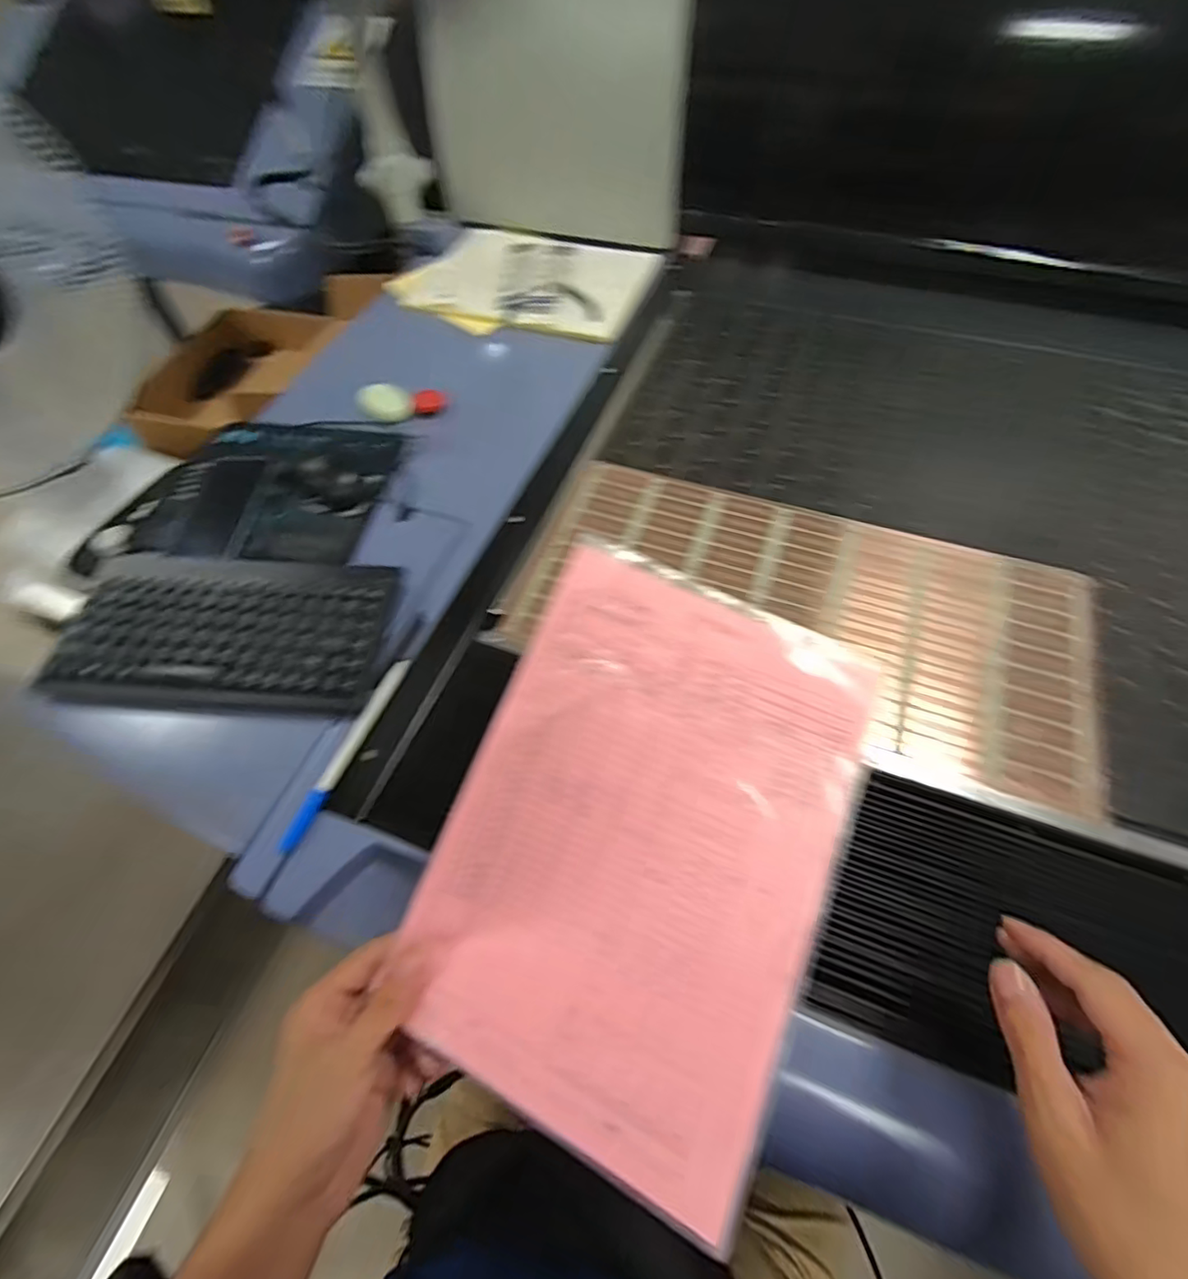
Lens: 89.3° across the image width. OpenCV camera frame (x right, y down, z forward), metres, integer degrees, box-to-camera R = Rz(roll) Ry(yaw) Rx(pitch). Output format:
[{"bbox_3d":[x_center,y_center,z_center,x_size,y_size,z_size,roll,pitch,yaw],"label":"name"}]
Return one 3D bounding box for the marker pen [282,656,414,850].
[{"bbox_3d":[-0.197,0.086,0.486,0.015,0.007,0.171,26,59,-4],"label":"marker pen"}]

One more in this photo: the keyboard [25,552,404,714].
[{"bbox_3d":[-0.326,-0.010,0.538,0.279,0.028,0.145,2,57,2],"label":"keyboard"}]

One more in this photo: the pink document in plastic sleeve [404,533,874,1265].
[{"bbox_3d":[0.028,0.100,0.334,0.205,0.063,0.289,22,71,12],"label":"pink document in plastic sleeve"}]

